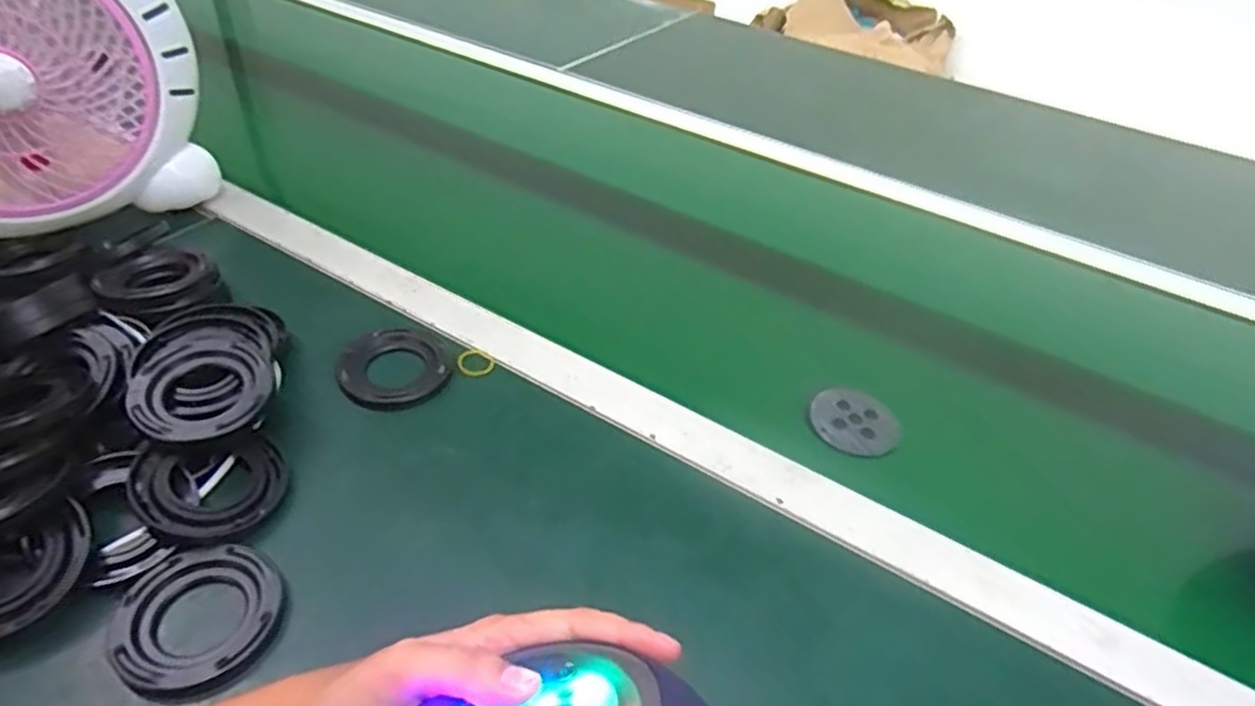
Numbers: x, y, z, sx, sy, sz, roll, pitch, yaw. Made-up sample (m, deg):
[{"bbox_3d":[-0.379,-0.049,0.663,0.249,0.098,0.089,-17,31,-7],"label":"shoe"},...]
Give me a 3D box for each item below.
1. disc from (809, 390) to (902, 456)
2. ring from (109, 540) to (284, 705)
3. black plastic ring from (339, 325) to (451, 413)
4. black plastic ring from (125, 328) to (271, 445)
[{"bbox_3d":[0.161,0.049,0.507,0.061,0.008,0.053,19,43,14],"label":"disc"},{"bbox_3d":[-0.209,0.130,0.351,0.071,0.011,0.079,-29,52,-34],"label":"ring"},{"bbox_3d":[-0.162,0.009,0.493,0.071,0.012,0.073,4,41,-3],"label":"black plastic ring"},{"bbox_3d":[-0.250,0.017,0.423,0.072,0.012,0.080,-14,54,-27],"label":"black plastic ring"}]

